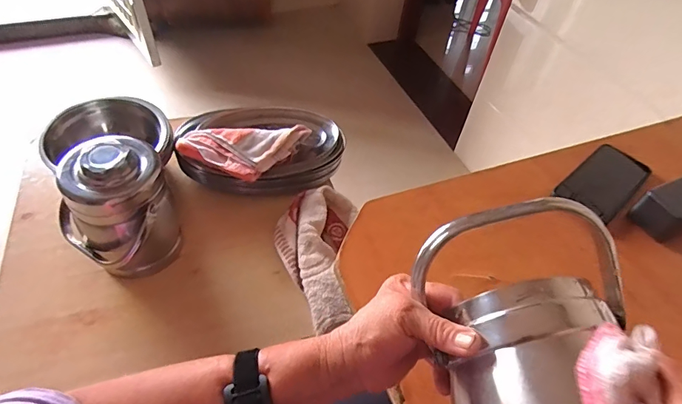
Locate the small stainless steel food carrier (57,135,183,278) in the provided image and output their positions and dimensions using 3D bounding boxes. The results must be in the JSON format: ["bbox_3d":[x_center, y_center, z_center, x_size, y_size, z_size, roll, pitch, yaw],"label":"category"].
[{"bbox_3d":[-0.336,0.019,0.660,0.137,0.225,0.142,3,50,-3],"label":"small stainless steel food carrier"}]

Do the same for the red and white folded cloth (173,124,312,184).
[{"bbox_3d":[-0.175,-0.096,0.799,0.249,0.049,0.113,-8,51,-12],"label":"red and white folded cloth"}]

